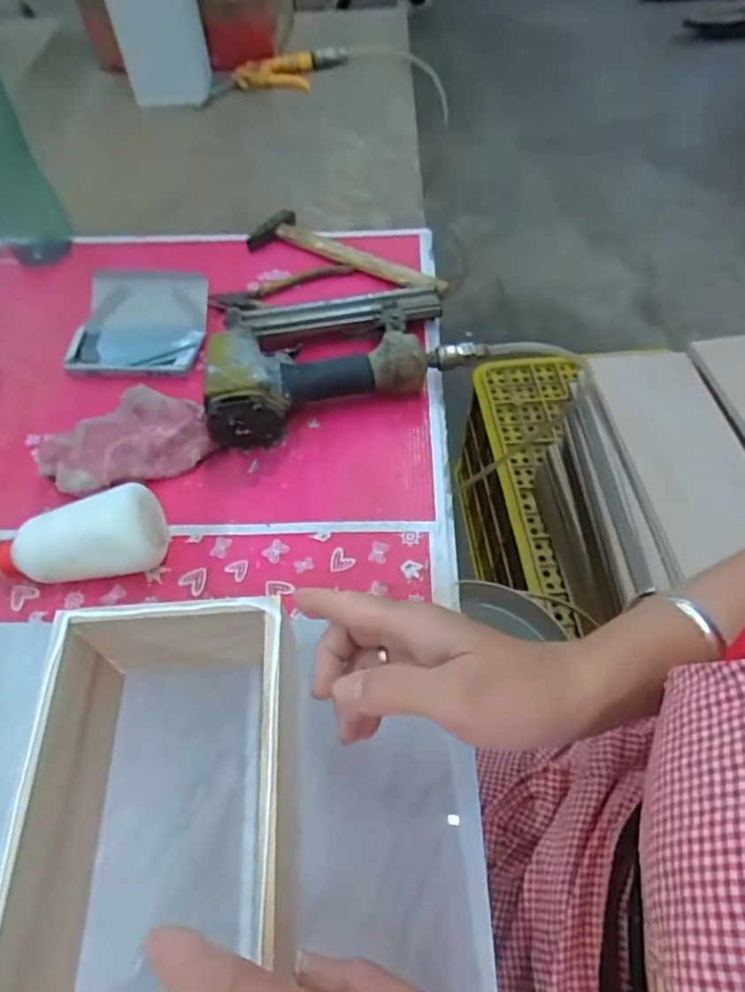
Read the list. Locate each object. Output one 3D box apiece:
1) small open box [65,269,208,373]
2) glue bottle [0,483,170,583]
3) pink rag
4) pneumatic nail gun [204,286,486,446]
[{"bbox_3d":[-0.235,-0.176,0.606,0.125,0.021,0.114,3,77,6],"label":"small open box"},{"bbox_3d":[-0.236,0.036,0.442,0.158,0.056,0.060,-8,55,-6],"label":"glue bottle"},{"bbox_3d":[-0.217,-0.050,0.521,0.138,0.024,0.091,-18,57,-13],"label":"pink rag"},{"bbox_3d":[-0.044,-0.144,0.565,0.247,0.060,0.163,-18,57,-13],"label":"pneumatic nail gun"}]

